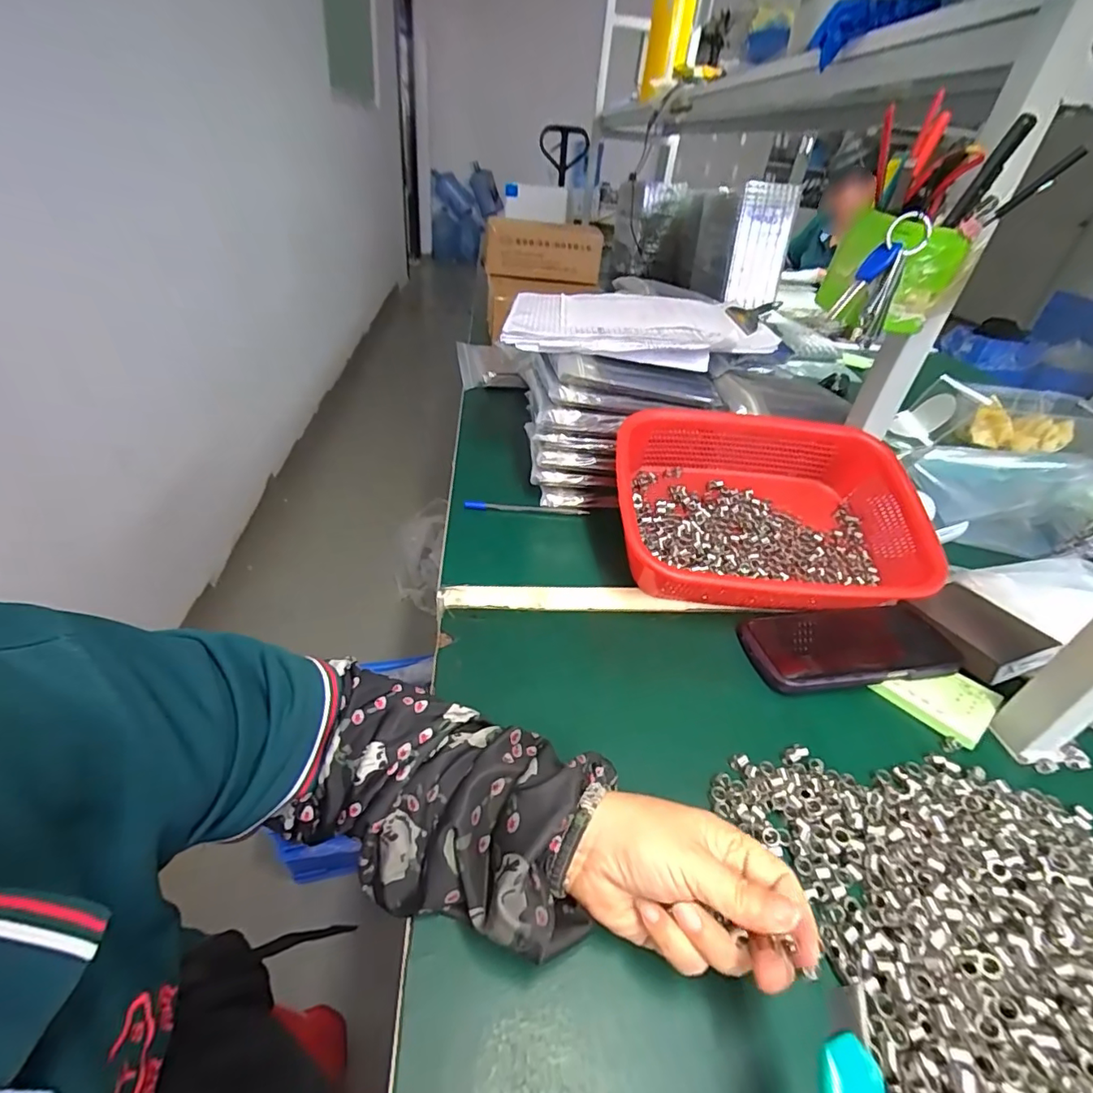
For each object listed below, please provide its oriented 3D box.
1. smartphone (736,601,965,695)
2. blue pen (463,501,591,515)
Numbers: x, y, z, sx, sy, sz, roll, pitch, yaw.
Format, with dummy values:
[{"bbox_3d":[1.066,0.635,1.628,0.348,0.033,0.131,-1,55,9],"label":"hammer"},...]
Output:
[{"bbox_3d":[0.256,0.083,0.444,0.164,0.016,0.077,-1,38,-10],"label":"smartphone"},{"bbox_3d":[-0.022,-0.044,0.600,0.140,0.007,0.013,2,38,-4],"label":"blue pen"}]

